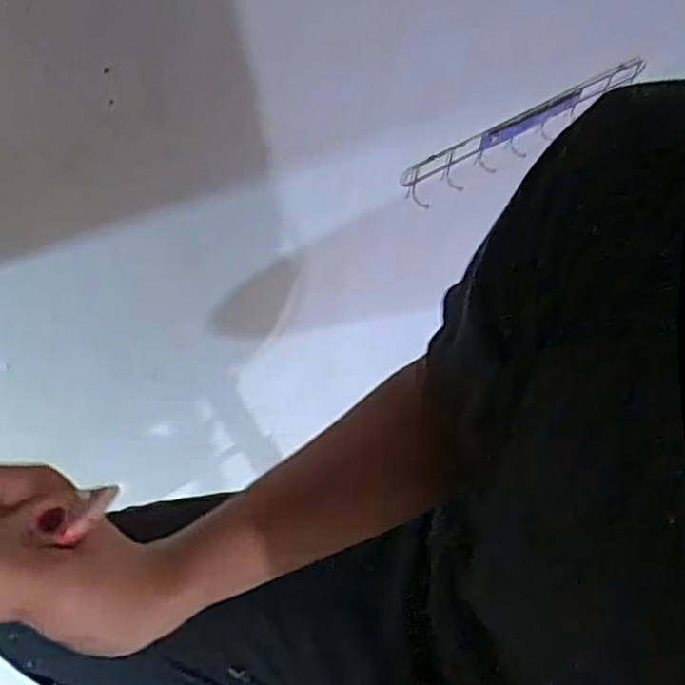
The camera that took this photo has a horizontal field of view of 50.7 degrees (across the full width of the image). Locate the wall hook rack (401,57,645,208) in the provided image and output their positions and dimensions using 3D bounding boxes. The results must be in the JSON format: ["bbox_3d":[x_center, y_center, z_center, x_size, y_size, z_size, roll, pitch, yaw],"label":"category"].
[{"bbox_3d":[0.270,-0.307,1.036,0.443,0.066,0.026,-31,64,-19],"label":"wall hook rack"}]

